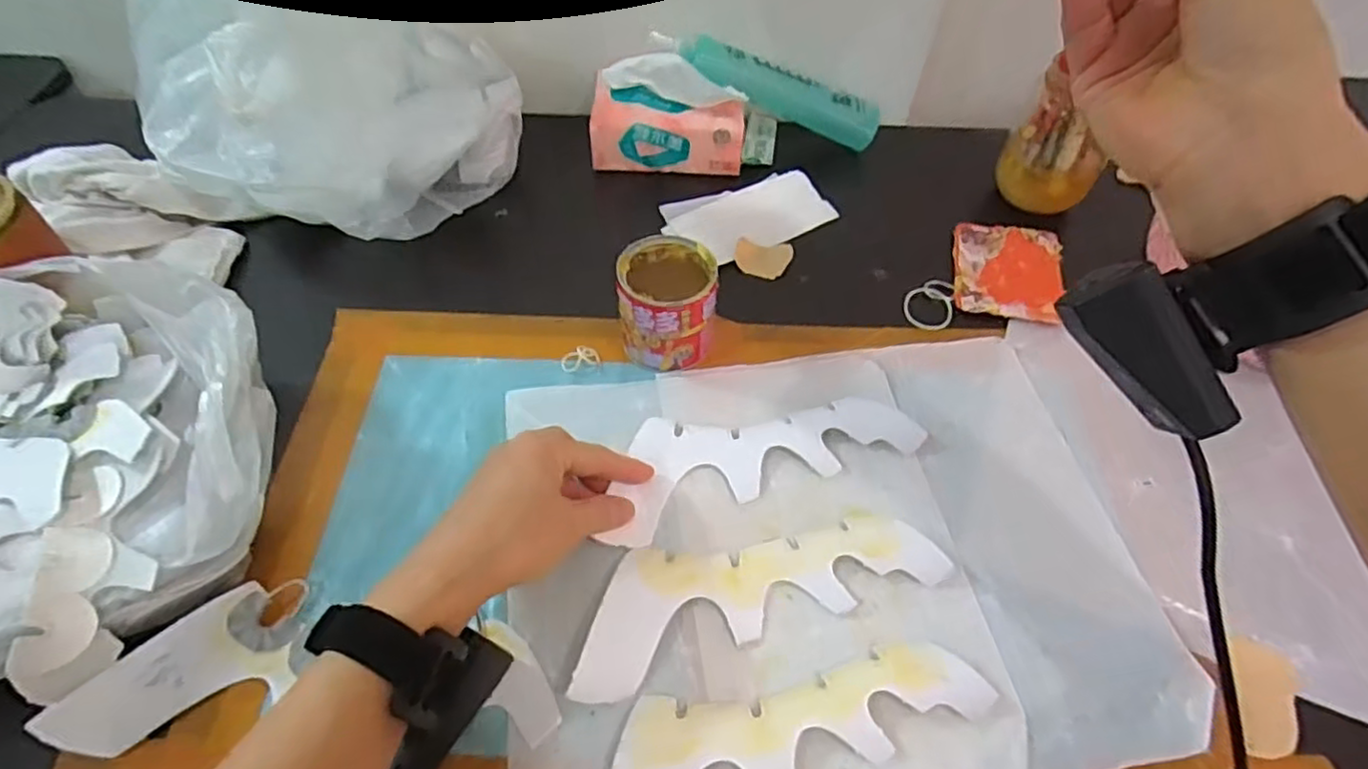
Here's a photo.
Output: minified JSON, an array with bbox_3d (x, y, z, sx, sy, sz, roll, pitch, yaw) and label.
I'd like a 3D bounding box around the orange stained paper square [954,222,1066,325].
[{"bbox_3d":[0.255,-0.089,0.541,0.080,0.010,0.099,12,54,7],"label":"orange stained paper square"}]

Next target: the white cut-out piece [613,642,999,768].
[{"bbox_3d":[0.049,0.173,0.334,0.207,0.014,0.071,-15,55,-13],"label":"white cut-out piece"}]

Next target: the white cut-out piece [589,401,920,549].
[{"bbox_3d":[0.046,0.038,0.439,0.204,0.008,0.072,-17,57,-12],"label":"white cut-out piece"}]

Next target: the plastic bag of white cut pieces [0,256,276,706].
[{"bbox_3d":[-0.367,0.051,0.359,0.266,0.109,0.226,-9,54,-8],"label":"plastic bag of white cut pieces"}]

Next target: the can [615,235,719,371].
[{"bbox_3d":[-0.013,-0.054,0.470,0.066,0.066,0.066,-3,53,-4],"label":"can"}]

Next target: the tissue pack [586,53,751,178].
[{"bbox_3d":[-0.013,-0.228,0.588,0.132,0.086,0.055,2,53,0],"label":"tissue pack"}]

